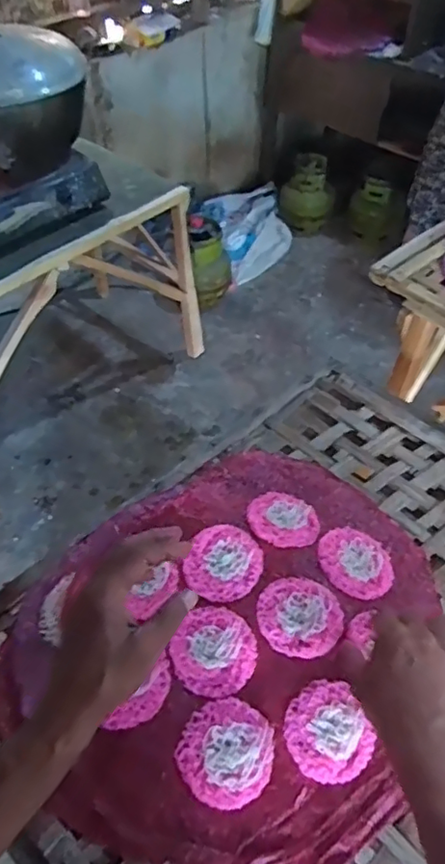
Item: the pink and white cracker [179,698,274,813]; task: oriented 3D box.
[{"bbox_3d":[0.005,0.270,0.481,0.078,0.013,0.078,0,51,0],"label":"pink and white cracker"}]

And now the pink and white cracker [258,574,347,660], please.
[{"bbox_3d":[0.075,0.177,0.550,0.076,0.008,0.078,0,51,0],"label":"pink and white cracker"}]

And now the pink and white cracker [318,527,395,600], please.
[{"bbox_3d":[0.140,0.136,0.596,0.079,0.014,0.075,0,51,0],"label":"pink and white cracker"}]

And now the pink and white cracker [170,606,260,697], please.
[{"bbox_3d":[-0.006,0.205,0.528,0.073,0.014,0.075,24,55,18],"label":"pink and white cracker"}]

